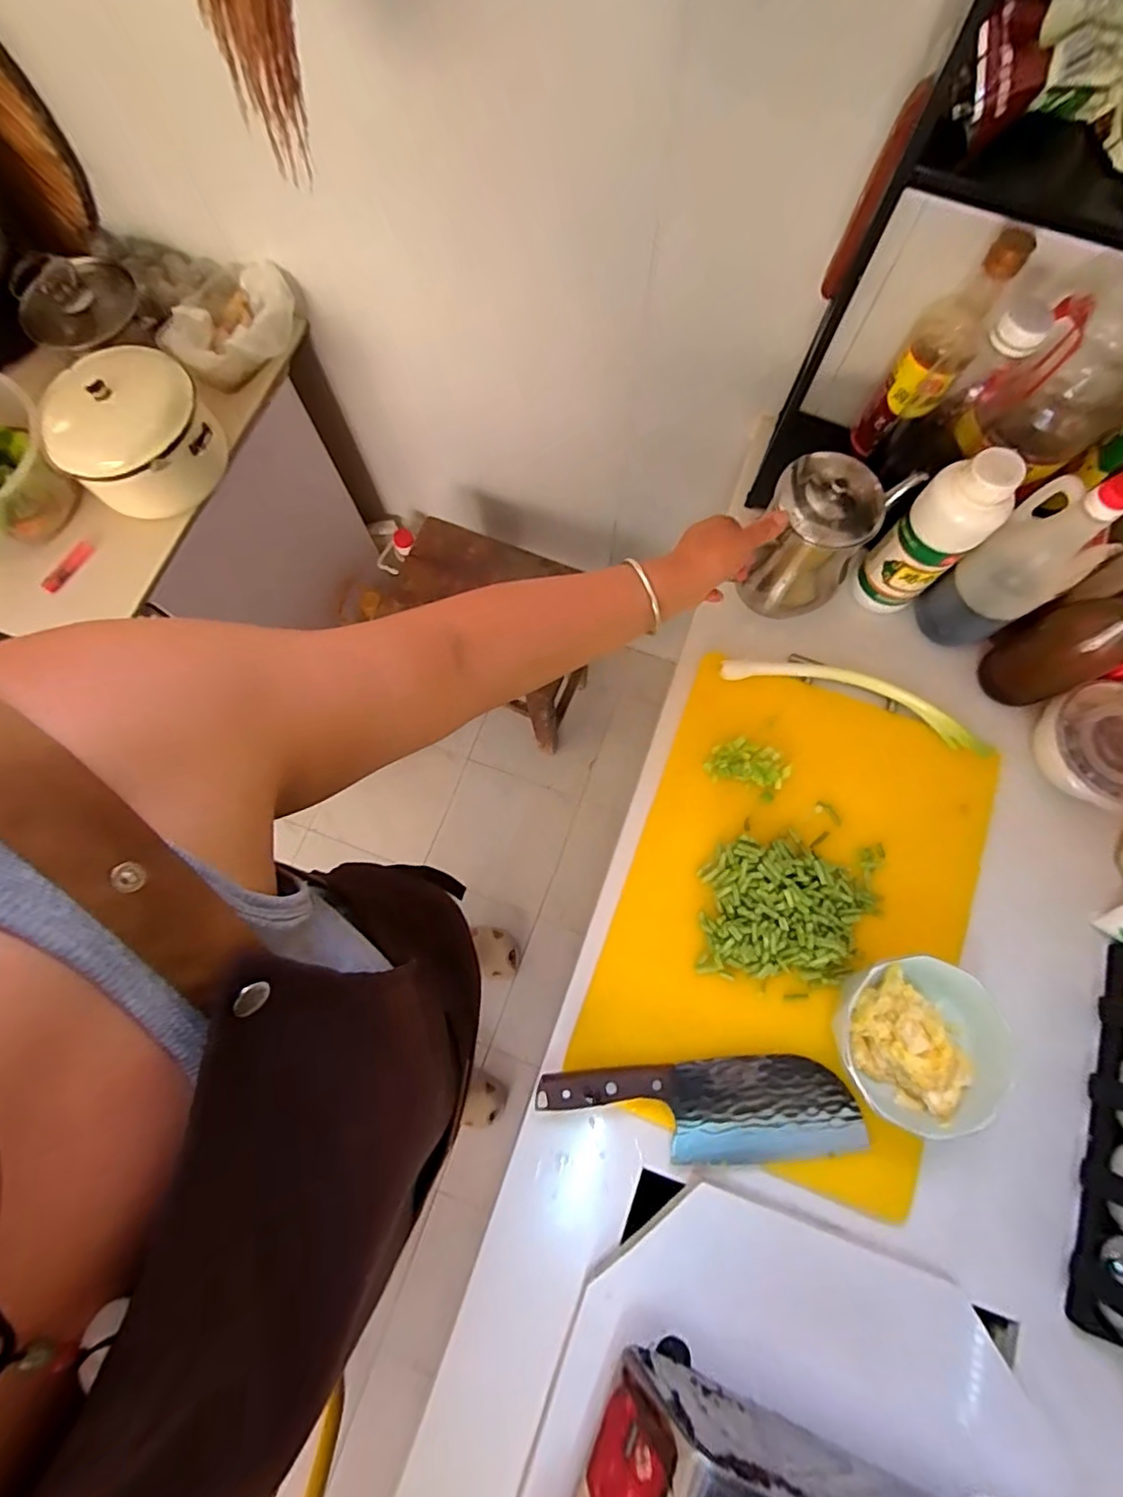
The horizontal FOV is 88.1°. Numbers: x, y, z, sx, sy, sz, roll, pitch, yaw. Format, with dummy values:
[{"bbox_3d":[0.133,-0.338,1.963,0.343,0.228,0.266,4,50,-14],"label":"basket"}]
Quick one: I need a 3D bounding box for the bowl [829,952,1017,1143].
[{"bbox_3d":[0.327,0.265,0.530,0.139,0.072,0.137,0,76,1],"label":"bowl"}]

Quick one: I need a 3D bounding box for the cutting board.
[{"bbox_3d":[0.234,0.151,0.584,0.331,0.019,0.463,19,77,5],"label":"cutting board"}]

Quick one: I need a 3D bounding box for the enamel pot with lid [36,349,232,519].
[{"bbox_3d":[-0.545,-0.403,0.744,0.179,0.123,0.187,-35,78,-8],"label":"enamel pot with lid"}]

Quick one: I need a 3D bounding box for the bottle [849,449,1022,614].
[{"bbox_3d":[0.371,-0.210,0.591,0.061,0.194,0.074,-40,79,-9],"label":"bottle"}]

